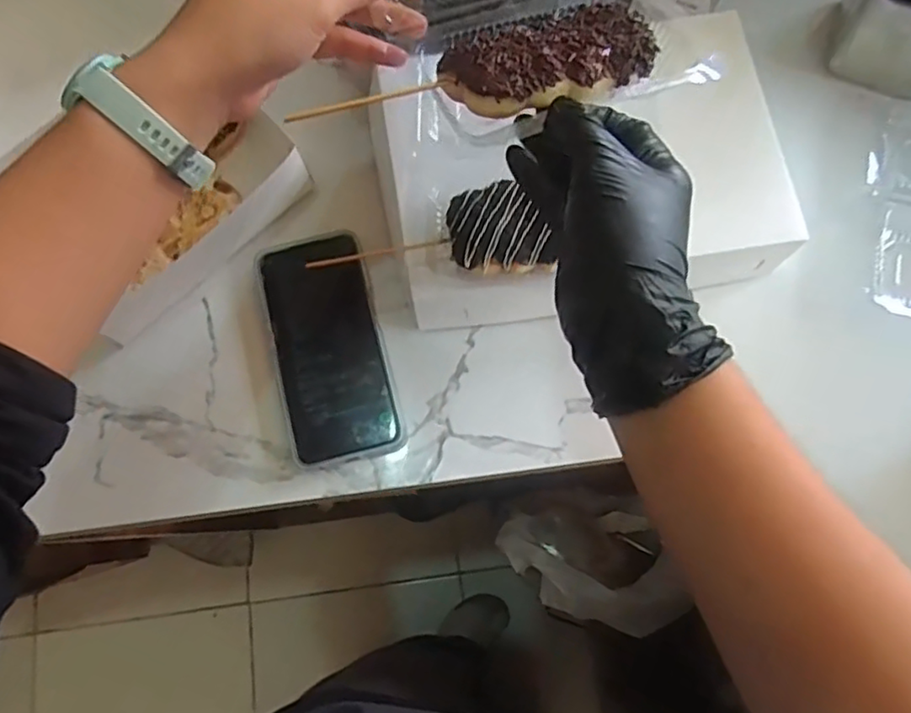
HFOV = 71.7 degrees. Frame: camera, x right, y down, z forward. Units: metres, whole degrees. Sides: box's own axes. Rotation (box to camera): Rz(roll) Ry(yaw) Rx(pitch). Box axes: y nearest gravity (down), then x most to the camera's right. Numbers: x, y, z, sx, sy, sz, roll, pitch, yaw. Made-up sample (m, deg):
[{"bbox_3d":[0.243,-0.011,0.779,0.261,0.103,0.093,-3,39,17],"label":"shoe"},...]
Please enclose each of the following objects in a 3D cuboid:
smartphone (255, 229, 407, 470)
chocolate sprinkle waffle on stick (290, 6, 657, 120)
[{"bbox_3d":[-0.093,-0.008,0.455,0.079,0.009,0.166,-14,81,-2],"label":"smartphone"},{"bbox_3d":[0.014,-0.144,0.316,0.176,0.018,0.050,-15,76,-6],"label":"chocolate sprinkle waffle on stick"}]

